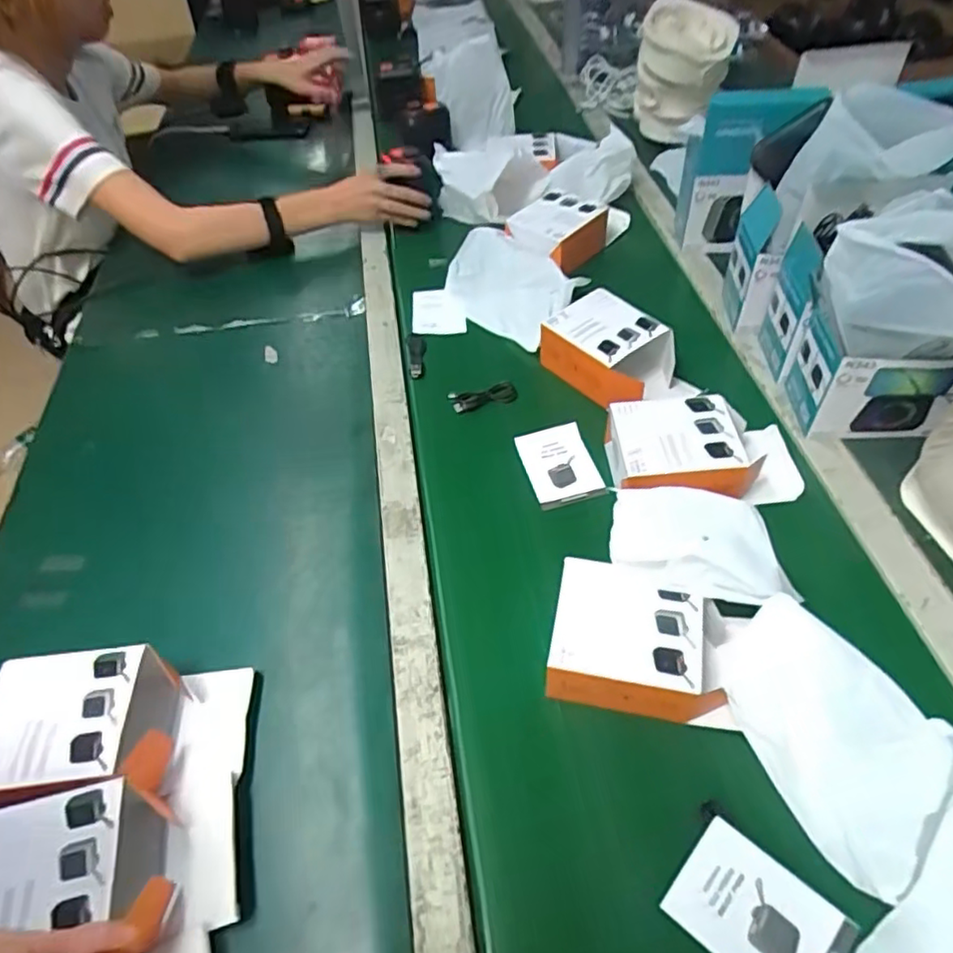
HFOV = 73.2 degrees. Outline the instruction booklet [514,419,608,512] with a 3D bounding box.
[{"bbox_3d":[0.088,-0.011,0.678,0.069,0.013,0.098,-19,57,0],"label":"instruction booklet"}]

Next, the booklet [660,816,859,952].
[{"bbox_3d":[0.183,0.287,0.417,0.098,0.007,0.071,34,76,24],"label":"booklet"}]

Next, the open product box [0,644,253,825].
[{"bbox_3d":[-0.276,0.192,0.489,0.164,0.068,0.107,-7,54,5],"label":"open product box"}]

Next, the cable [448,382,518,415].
[{"bbox_3d":[0.009,-0.092,0.742,0.077,0.008,0.027,-11,50,-4],"label":"cable"}]

